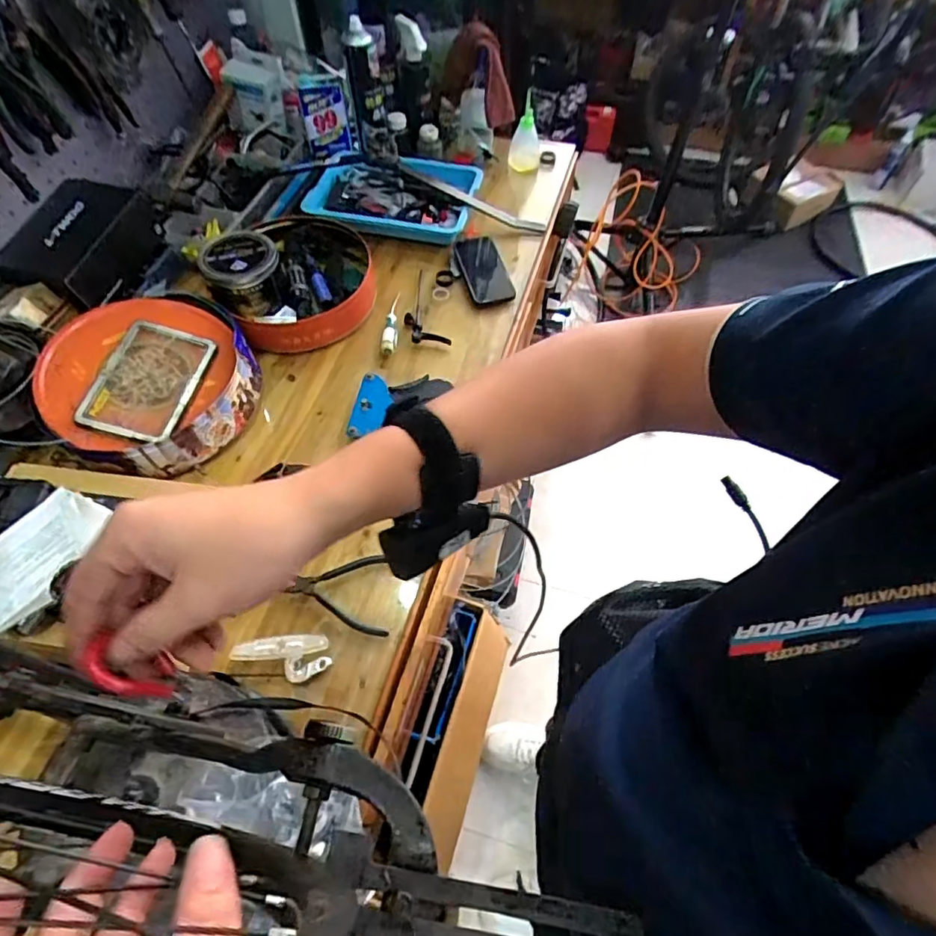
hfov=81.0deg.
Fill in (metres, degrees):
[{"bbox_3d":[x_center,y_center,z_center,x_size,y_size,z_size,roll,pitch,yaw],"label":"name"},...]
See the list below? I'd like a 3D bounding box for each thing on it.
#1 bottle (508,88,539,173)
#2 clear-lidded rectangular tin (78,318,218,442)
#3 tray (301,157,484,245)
[{"bbox_3d":[0.125,-0.715,1.186,0.062,0.132,0.075,6,58,4],"label":"bottle"},{"bbox_3d":[-0.456,-0.126,0.780,0.129,0.026,0.180,13,65,-7],"label":"clear-lidded rectangular tin"},{"bbox_3d":[-0.144,-0.530,1.072,0.330,0.075,0.203,1,58,1],"label":"tray"}]

